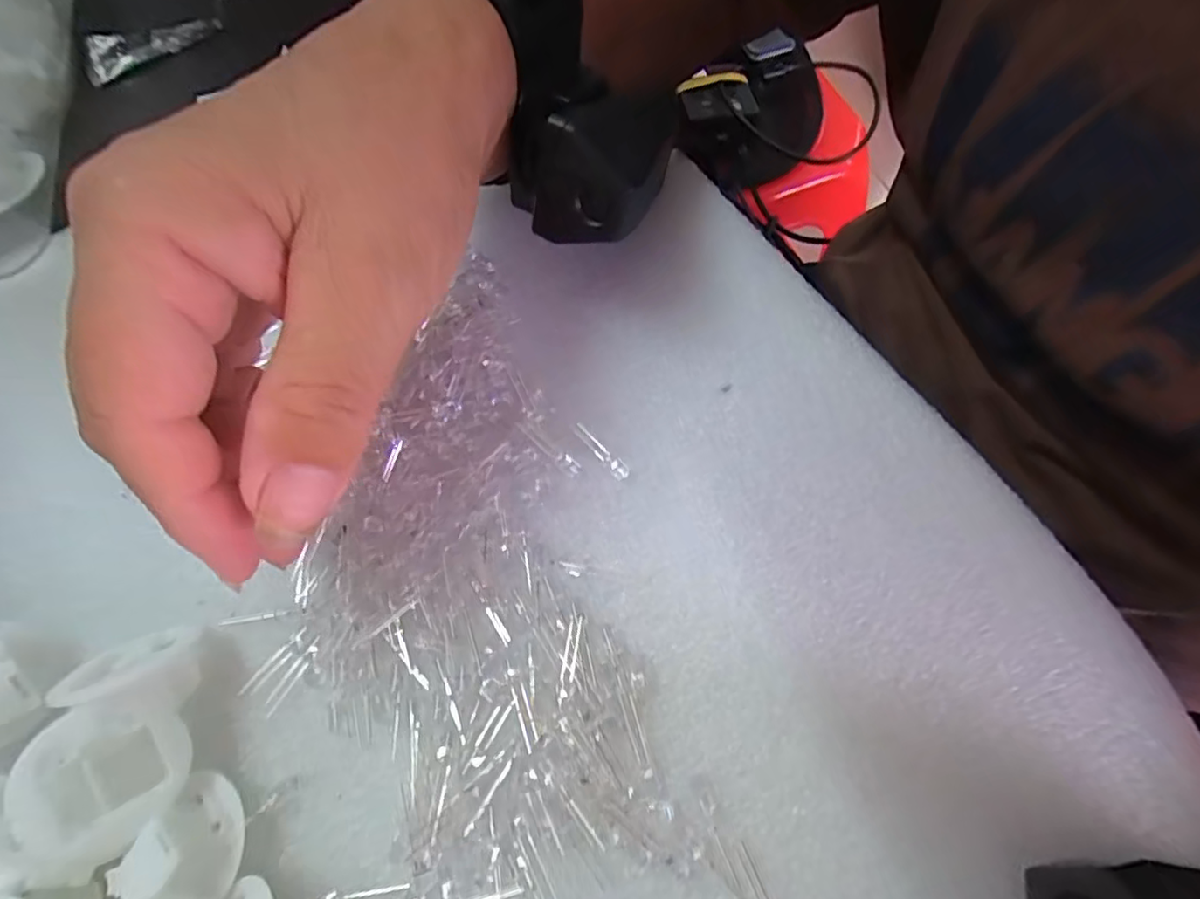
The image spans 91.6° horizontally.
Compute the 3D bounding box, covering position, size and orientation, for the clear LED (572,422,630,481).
[{"bbox_3d":[0.001,0.000,0.183,0.005,0.004,0.023,-37,70,-13],"label":"clear LED"}]

